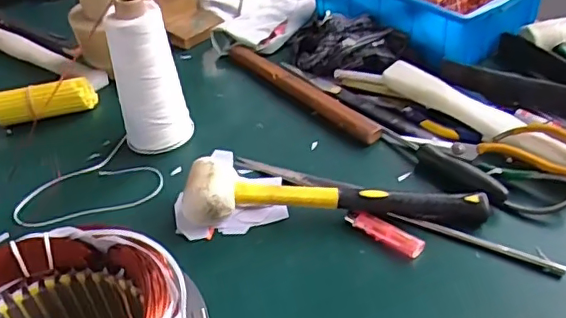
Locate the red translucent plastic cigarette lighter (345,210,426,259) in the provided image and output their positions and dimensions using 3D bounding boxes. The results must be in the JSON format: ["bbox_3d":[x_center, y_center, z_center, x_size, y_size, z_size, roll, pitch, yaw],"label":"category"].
[{"bbox_3d":[0.095,0.069,0.525,0.075,0.009,0.022,25,49,32],"label":"red translucent plastic cigarette lighter"}]

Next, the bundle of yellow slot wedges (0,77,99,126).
[{"bbox_3d":[-0.301,-0.073,0.706,0.126,0.033,0.033,-17,41,-13],"label":"bundle of yellow slot wedges"}]

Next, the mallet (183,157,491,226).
[{"bbox_3d":[0.048,0.027,0.543,0.284,0.053,0.075,-2,40,5],"label":"mallet"}]

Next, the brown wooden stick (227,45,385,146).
[{"bbox_3d":[0.016,-0.090,0.723,0.029,0.019,0.283,-29,45,-26],"label":"brown wooden stick"}]

